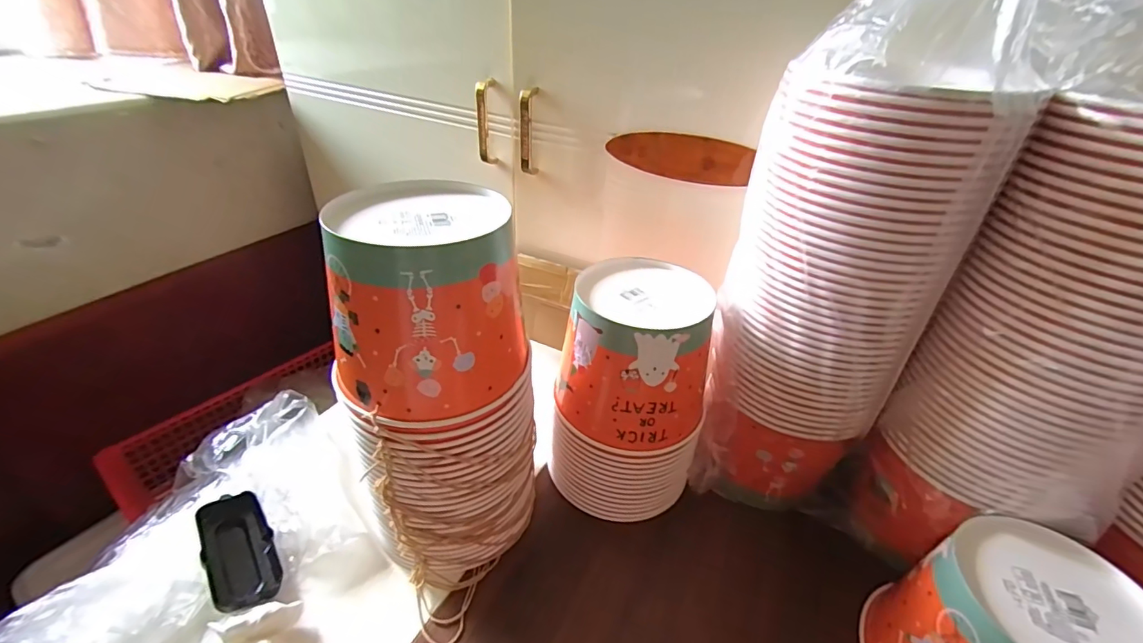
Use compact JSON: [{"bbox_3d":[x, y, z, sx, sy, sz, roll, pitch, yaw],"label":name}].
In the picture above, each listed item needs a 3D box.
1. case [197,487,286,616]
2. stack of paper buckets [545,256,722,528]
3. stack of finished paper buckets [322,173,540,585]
[{"bbox_3d":[-0.301,0.208,0.445,0.050,0.034,0.102,-24,43,-34],"label":"case"},{"bbox_3d":[0.065,0.072,0.514,0.144,0.228,0.153,10,35,9],"label":"stack of paper buckets"},{"bbox_3d":[-0.107,0.063,0.431,0.142,0.319,0.162,-5,35,-11],"label":"stack of finished paper buckets"}]

